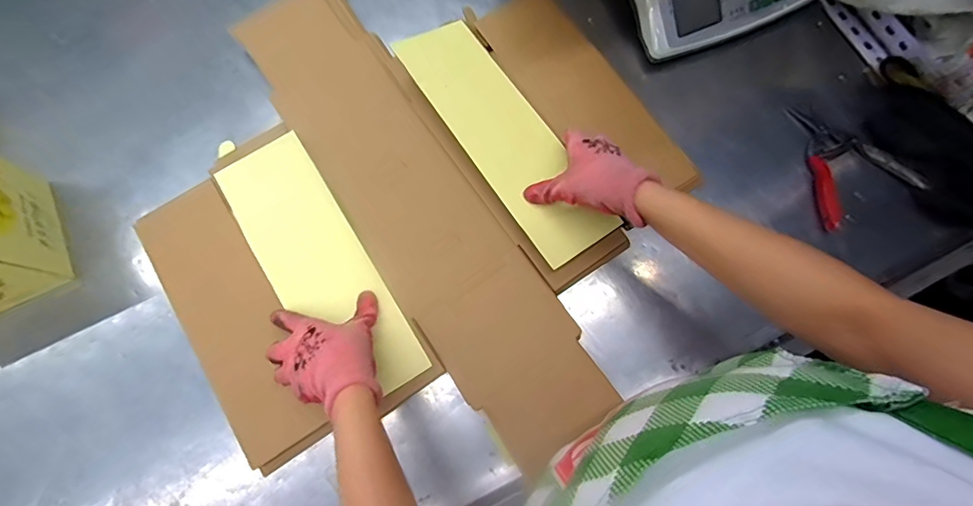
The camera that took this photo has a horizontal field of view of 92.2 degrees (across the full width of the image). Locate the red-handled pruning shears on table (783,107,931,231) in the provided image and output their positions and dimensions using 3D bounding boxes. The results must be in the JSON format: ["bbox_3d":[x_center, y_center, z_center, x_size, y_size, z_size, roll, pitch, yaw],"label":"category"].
[{"bbox_3d":[0.397,-0.113,0.526,0.108,0.022,0.145,-22,77,-4],"label":"red-handled pruning shears on table"}]

